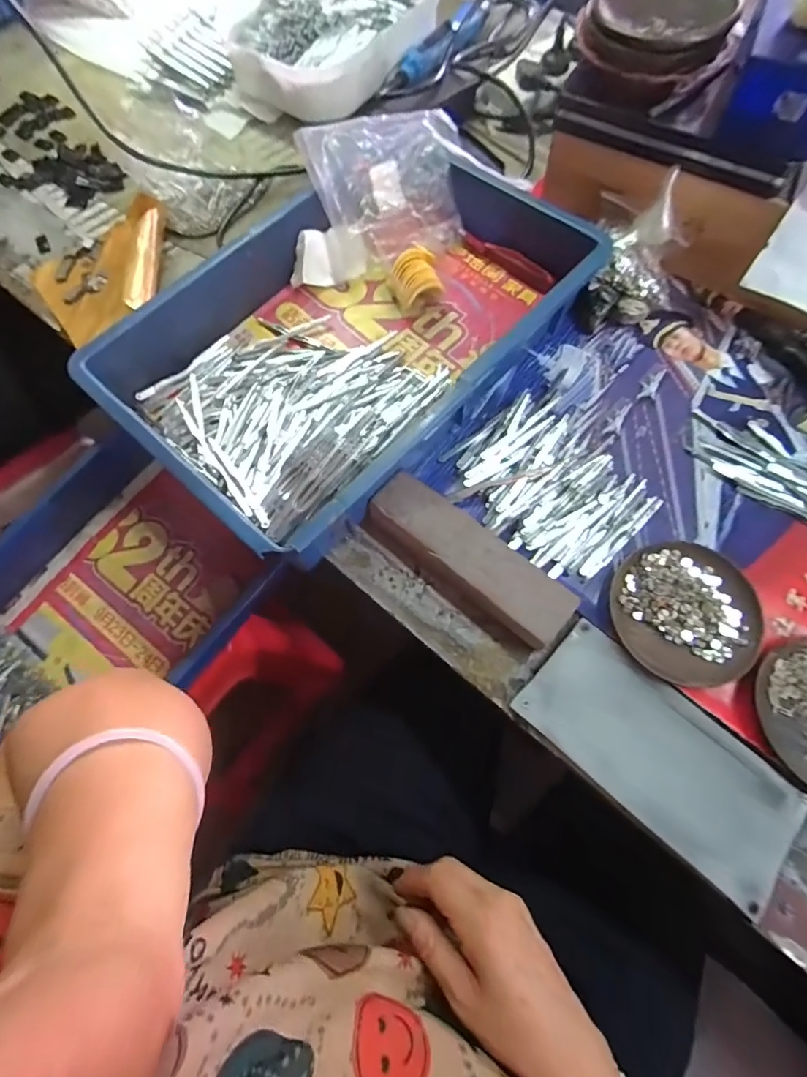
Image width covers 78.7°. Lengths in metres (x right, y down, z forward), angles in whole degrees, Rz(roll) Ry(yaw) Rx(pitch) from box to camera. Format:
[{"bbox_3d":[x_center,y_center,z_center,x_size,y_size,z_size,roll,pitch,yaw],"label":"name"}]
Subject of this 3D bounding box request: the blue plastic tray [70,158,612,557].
[{"bbox_3d":[-0.043,-0.203,0.475,0.283,0.077,0.435,40,77,16],"label":"blue plastic tray"}]

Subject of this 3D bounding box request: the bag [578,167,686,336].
[{"bbox_3d":[0.226,-0.275,0.488,0.090,0.101,0.116,21,72,10],"label":"bag"}]

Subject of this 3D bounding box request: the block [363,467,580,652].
[{"bbox_3d":[0.053,0.017,0.409,0.184,0.040,0.053,38,75,15],"label":"block"}]

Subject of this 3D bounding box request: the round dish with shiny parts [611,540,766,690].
[{"bbox_3d":[0.228,0.058,0.397,0.113,0.021,0.116,-1,70,3],"label":"round dish with shiny parts"}]

